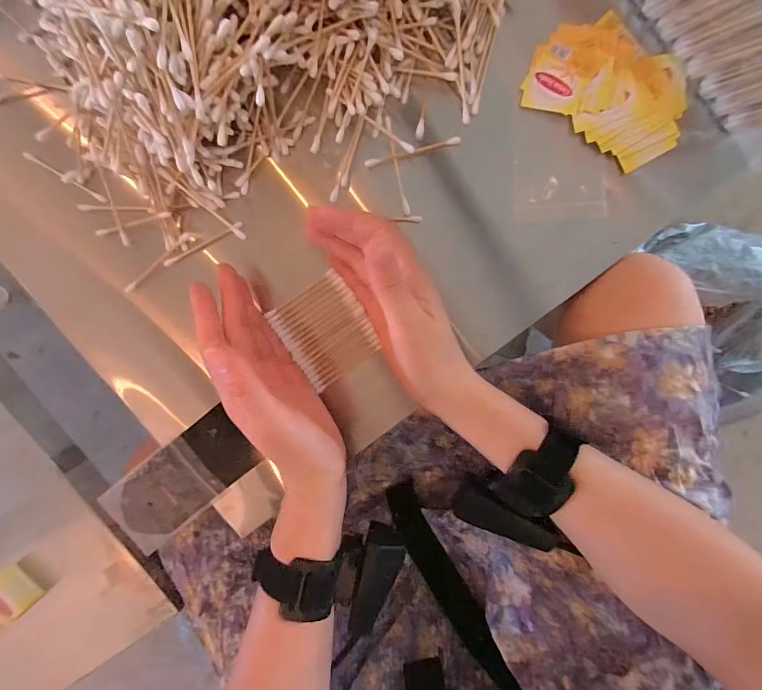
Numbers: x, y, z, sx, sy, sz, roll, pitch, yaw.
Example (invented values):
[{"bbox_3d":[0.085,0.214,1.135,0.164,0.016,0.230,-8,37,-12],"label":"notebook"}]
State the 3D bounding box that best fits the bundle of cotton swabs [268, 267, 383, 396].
[{"bbox_3d":[-0.044,-0.012,0.294,0.064,0.004,0.072,-34,95,6],"label":"bundle of cotton swabs"}]

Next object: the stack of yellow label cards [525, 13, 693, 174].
[{"bbox_3d":[0.163,-0.182,0.261,0.111,0.010,0.075,31,97,-2],"label":"stack of yellow label cards"}]

